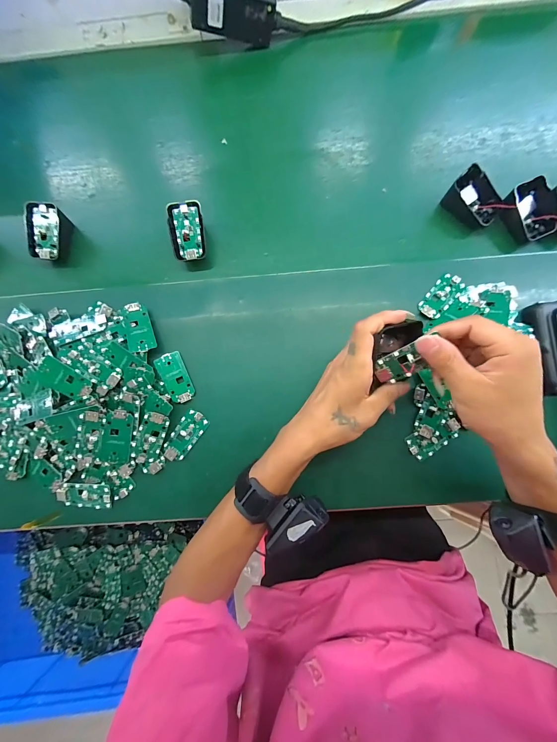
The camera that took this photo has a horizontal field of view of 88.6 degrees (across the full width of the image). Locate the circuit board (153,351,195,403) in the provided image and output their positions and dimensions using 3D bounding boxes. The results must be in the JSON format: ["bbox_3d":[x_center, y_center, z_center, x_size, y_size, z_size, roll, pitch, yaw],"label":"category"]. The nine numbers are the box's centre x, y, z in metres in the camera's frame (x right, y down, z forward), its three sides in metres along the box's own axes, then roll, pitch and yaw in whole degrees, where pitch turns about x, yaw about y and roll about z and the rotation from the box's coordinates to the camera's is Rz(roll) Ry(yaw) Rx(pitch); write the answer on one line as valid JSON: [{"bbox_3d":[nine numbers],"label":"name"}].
[{"bbox_3d":[-0.127,0.008,0.352,0.030,0.007,0.062,-25,82,-1],"label":"circuit board"}]

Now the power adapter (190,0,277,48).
[{"bbox_3d":[-0.062,-0.504,0.396,0.115,0.050,0.028,-3,81,-15],"label":"power adapter"}]

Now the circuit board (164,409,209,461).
[{"bbox_3d":[-0.114,0.078,0.346,0.032,0.004,0.064,36,85,6],"label":"circuit board"}]

